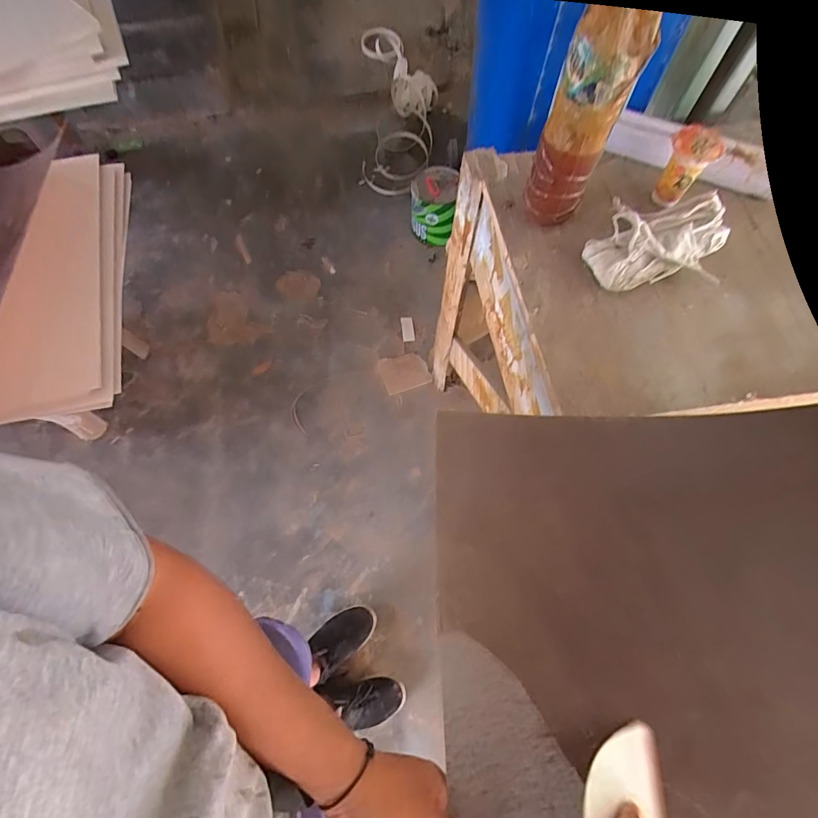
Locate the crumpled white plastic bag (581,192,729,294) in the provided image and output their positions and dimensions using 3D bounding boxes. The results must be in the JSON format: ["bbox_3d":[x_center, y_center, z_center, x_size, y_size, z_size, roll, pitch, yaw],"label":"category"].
[{"bbox_3d":[0.371,-0.248,0.668,0.213,0.056,0.137,-6,67,-3],"label":"crumpled white plastic bag"}]

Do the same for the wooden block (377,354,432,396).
[{"bbox_3d":[-0.016,-0.123,1.534,0.160,0.014,0.133,-17,76,-10],"label":"wooden block"}]

